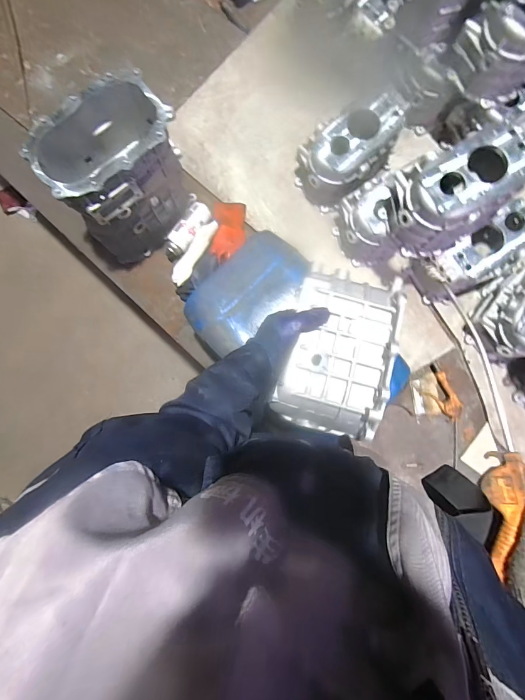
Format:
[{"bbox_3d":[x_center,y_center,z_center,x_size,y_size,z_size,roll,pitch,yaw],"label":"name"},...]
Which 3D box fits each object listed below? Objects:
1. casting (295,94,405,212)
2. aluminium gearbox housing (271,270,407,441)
[{"bbox_3d":[0.228,-0.493,0.894,0.254,0.165,0.161,-28,87,-3],"label":"casting"},{"bbox_3d":[0.126,0.005,0.544,0.167,0.058,0.247,16,85,0],"label":"aluminium gearbox housing"}]

